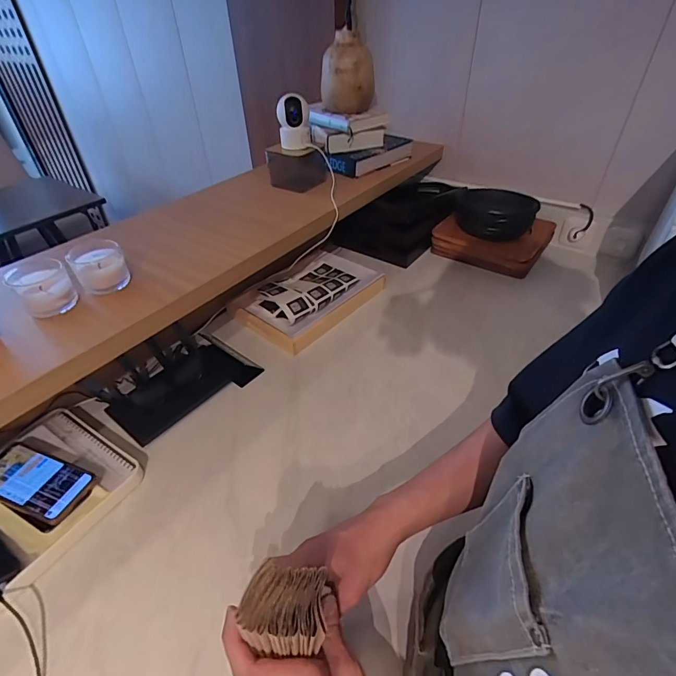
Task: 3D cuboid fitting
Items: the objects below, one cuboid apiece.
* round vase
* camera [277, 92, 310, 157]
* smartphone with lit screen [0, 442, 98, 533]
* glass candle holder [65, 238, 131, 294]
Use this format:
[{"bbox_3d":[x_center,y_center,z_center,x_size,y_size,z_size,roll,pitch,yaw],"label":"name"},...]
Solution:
[{"bbox_3d":[0.021,-0.639,0.975,0.120,0.166,0.127,-5,40,-2],"label":"round vase"},{"bbox_3d":[-0.100,-0.490,0.919,0.071,0.115,0.082,-6,41,-4],"label":"camera"},{"bbox_3d":[-0.441,0.207,0.579,0.157,0.017,0.083,18,43,13],"label":"smartphone with lit screen"},{"bbox_3d":[-0.393,-0.118,0.661,0.076,0.062,0.075,-25,46,-25],"label":"glass candle holder"}]

